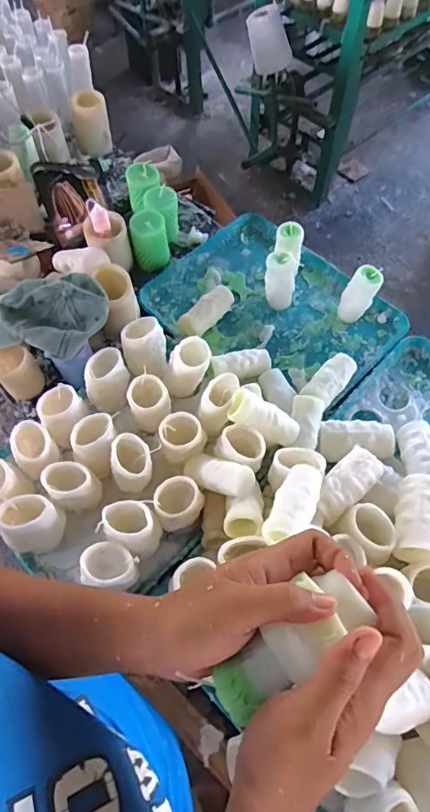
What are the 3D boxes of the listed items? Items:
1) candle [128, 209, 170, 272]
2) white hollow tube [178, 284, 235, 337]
[{"bbox_3d":[-0.133,-0.340,0.988,0.072,0.097,0.069,-11,63,-5],"label":"candle"},{"bbox_3d":[-0.015,-0.183,0.936,0.054,0.037,0.124,40,70,19],"label":"white hollow tube"}]

